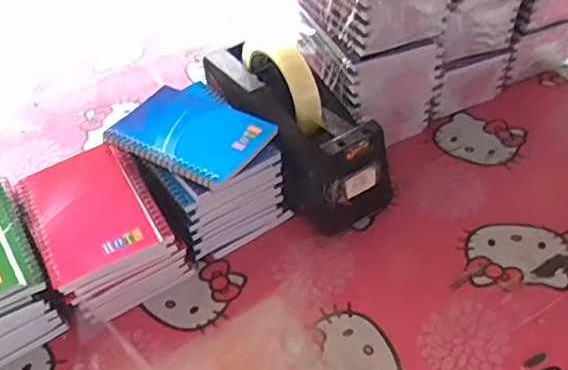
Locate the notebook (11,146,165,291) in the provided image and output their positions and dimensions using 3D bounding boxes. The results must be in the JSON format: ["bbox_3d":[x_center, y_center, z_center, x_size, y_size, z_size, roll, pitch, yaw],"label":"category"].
[{"bbox_3d":[-0.160,0.019,0.474,0.082,0.010,0.126,-25,48,-19],"label":"notebook"}]

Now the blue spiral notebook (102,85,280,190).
[{"bbox_3d":[-0.080,-0.046,0.503,0.126,0.010,0.082,23,52,26],"label":"blue spiral notebook"}]

